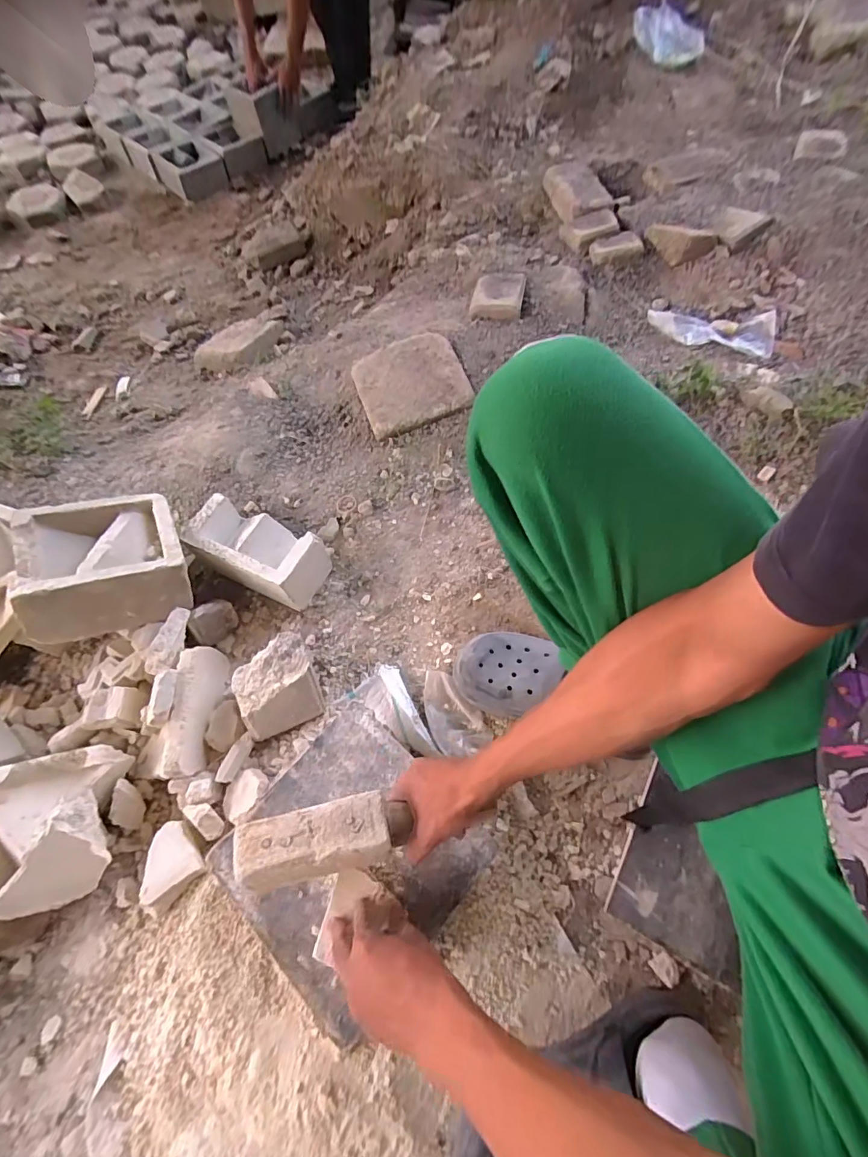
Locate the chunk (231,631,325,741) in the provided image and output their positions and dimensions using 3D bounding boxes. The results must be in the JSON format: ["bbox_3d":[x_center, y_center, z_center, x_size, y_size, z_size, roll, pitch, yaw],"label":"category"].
[{"bbox_3d":[-0.214,0.154,0.674,0.108,0.100,0.102,-22,64,-8],"label":"chunk"}]

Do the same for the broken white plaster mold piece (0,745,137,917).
[{"bbox_3d":[-0.477,0.308,0.583,0.178,0.069,0.165,-2,63,3],"label":"broken white plaster mold piece"}]

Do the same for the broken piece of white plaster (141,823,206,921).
[{"bbox_3d":[-0.327,0.349,0.584,0.081,0.026,0.076,-41,67,-16],"label":"broken piece of white plaster"}]

